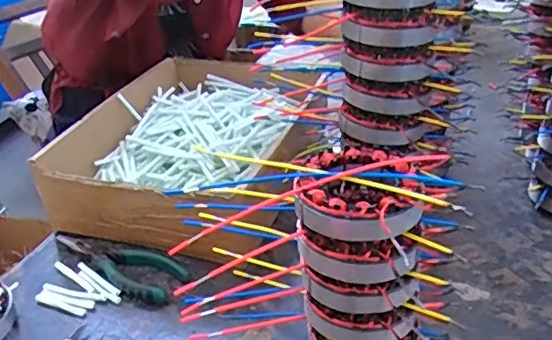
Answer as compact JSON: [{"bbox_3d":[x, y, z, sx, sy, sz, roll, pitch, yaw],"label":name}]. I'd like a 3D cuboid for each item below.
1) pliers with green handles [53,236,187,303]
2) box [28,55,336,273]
[{"bbox_3d":[-0.155,0.092,0.573,0.158,0.017,0.058,20,38,37],"label":"pliers with green handles"},{"bbox_3d":[-0.090,-0.042,0.708,0.231,0.100,0.379,5,31,17],"label":"box"}]

